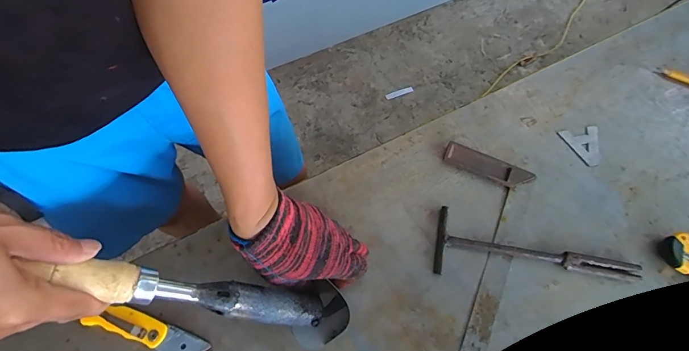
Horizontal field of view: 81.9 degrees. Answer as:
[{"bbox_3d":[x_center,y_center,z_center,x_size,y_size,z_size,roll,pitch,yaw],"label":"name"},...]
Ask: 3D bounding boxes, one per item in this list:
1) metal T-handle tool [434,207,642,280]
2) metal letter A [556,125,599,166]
[{"bbox_3d":[0.215,0.097,0.446,0.222,0.012,0.070,13,68,3],"label":"metal T-handle tool"},{"bbox_3d":[0.306,-0.036,0.508,0.050,0.005,0.052,-10,69,-6],"label":"metal letter A"}]

